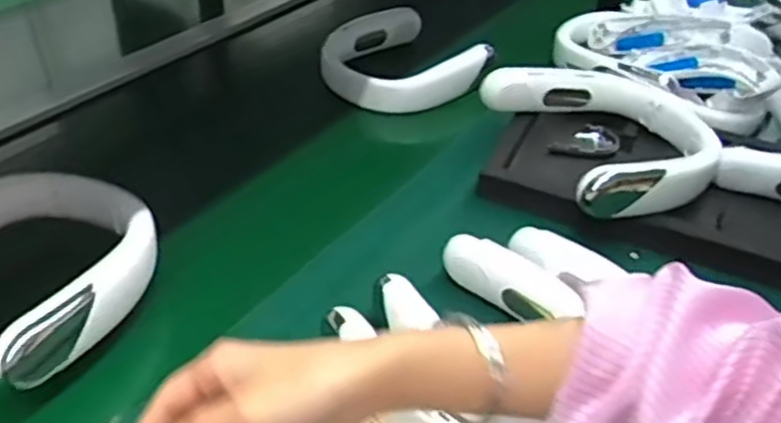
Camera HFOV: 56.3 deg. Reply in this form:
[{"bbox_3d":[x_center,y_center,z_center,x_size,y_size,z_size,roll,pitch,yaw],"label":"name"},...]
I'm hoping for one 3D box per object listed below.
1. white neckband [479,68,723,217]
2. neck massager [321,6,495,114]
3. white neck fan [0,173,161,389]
[{"bbox_3d":[0.228,-0.082,0.809,0.195,0.075,0.220,-13,42,-23],"label":"white neckband"},{"bbox_3d":[0.018,-0.206,0.977,0.221,0.062,0.191,12,38,7],"label":"neck massager"},{"bbox_3d":[-0.299,0.044,0.588,0.201,0.059,0.195,15,39,11],"label":"white neck fan"}]

